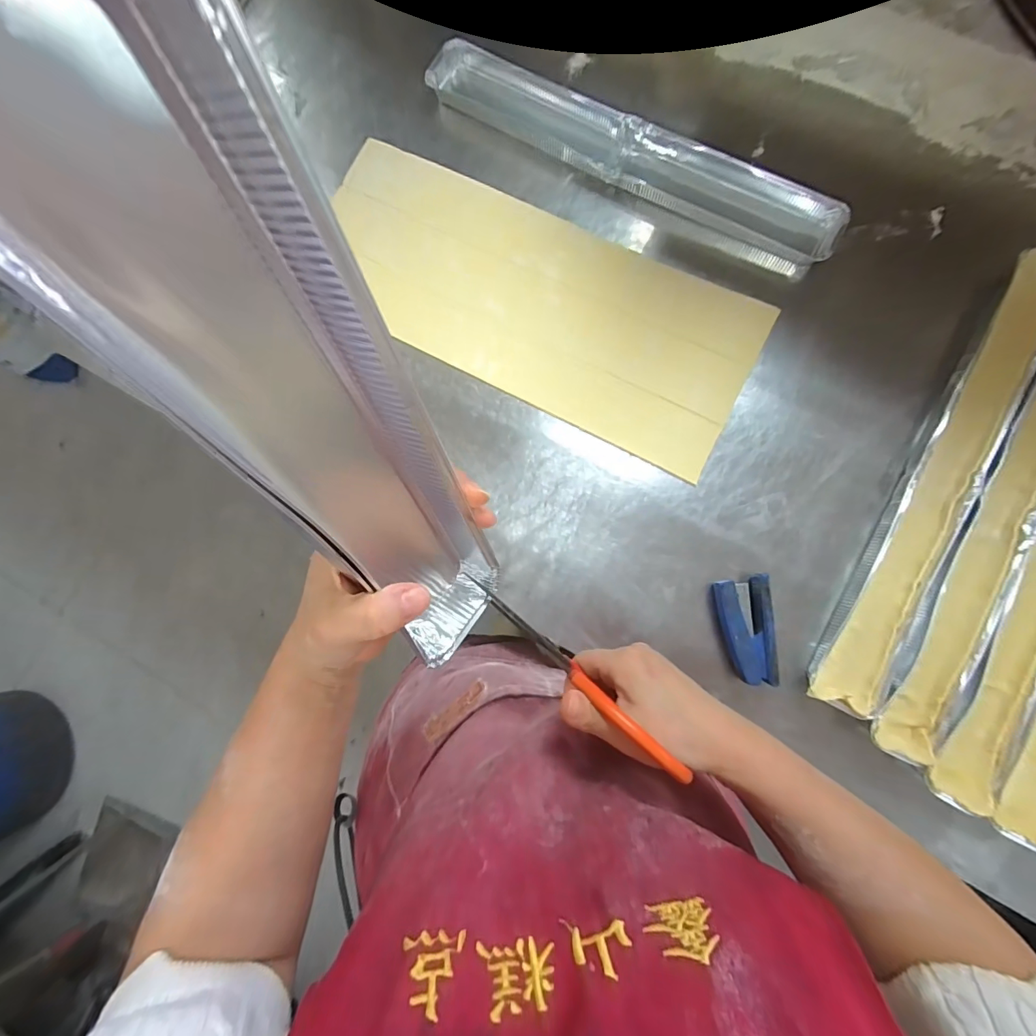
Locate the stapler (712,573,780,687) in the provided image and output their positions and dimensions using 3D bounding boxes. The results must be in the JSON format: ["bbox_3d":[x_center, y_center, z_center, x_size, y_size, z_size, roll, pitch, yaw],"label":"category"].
[{"bbox_3d":[0.254,0.124,0.521,0.053,0.035,0.113,-6,83,3],"label":"stapler"}]

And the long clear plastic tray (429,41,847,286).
[{"bbox_3d":[0.150,-0.465,0.599,0.539,0.031,0.091,31,87,6],"label":"long clear plastic tray"}]

